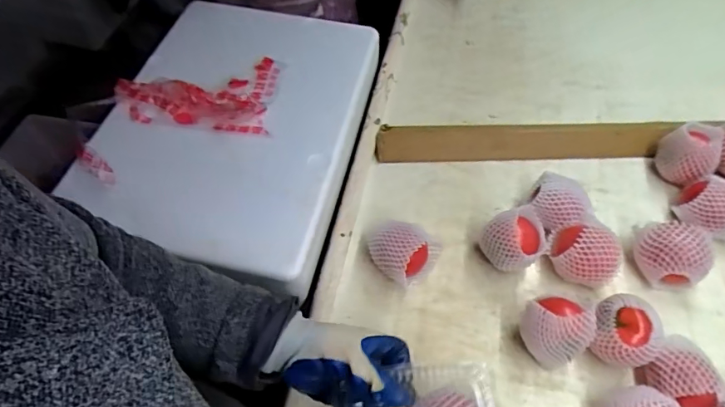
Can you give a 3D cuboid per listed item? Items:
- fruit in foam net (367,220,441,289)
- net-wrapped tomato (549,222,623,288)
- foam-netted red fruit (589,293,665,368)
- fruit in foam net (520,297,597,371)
[{"bbox_3d":[0.048,0.057,0.654,0.094,0.067,0.078,37,64,24],"label":"fruit in foam net"},{"bbox_3d":[0.289,0.062,0.643,0.079,0.080,0.083,0,56,0],"label":"net-wrapped tomato"},{"bbox_3d":[0.316,0.154,0.584,0.073,0.073,0.075,14,57,9],"label":"foam-netted red fruit"},{"bbox_3d":[0.227,0.152,0.582,0.075,0.081,0.069,0,56,0],"label":"fruit in foam net"}]

